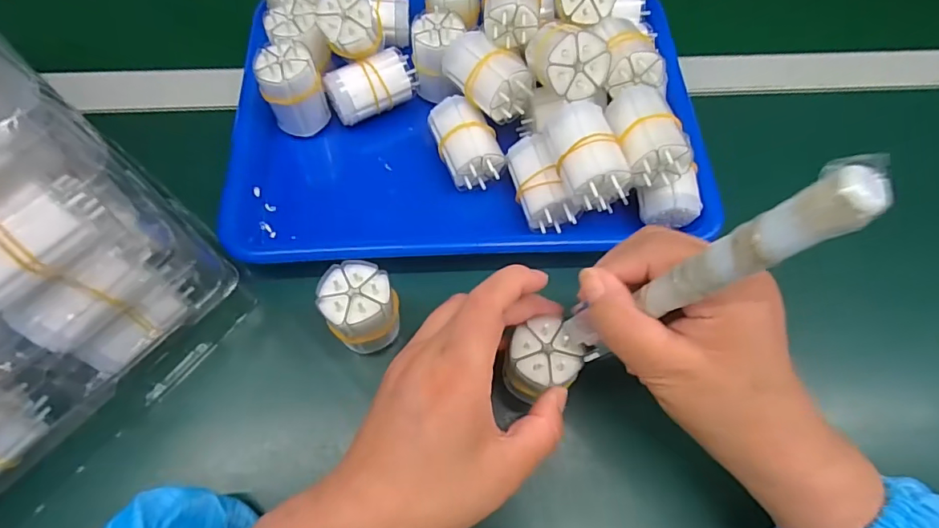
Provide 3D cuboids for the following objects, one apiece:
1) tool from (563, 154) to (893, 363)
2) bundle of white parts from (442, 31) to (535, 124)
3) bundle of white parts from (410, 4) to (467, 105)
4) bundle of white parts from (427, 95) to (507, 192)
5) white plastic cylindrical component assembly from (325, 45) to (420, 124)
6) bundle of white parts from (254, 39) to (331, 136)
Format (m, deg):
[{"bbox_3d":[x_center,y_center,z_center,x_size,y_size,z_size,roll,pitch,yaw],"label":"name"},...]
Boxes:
[{"bbox_3d":[0.086,0.009,0.202,0.014,0.152,0.018,9,62,-19],"label":"tool"},{"bbox_3d":[0.011,-0.130,0.340,0.039,0.030,0.065,-37,70,-17],"label":"bundle of white parts"},{"bbox_3d":[-0.021,-0.153,0.373,0.037,0.054,0.036,1,64,-1],"label":"bundle of white parts"},{"bbox_3d":[-0.001,-0.085,0.357,0.042,0.038,0.060,-14,65,-8],"label":"bundle of white parts"},{"bbox_3d":[-0.071,-0.128,0.374,0.065,0.043,0.033,-27,67,-14],"label":"white plastic cylindrical component assembly"},{"bbox_3d":[-0.125,-0.125,0.356,0.039,0.051,0.036,1,64,-1],"label":"bundle of white parts"}]

